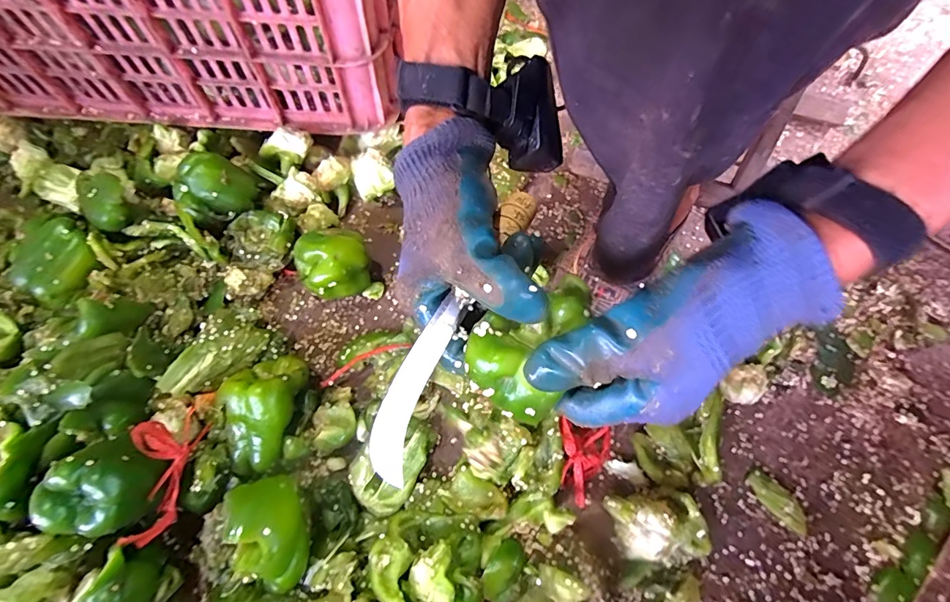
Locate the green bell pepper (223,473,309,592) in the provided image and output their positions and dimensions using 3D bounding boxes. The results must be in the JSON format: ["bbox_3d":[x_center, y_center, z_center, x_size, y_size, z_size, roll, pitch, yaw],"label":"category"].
[{"bbox_3d":[-0.155,0.177,0.346,0.050,0.051,0.079,-23,63,-7],"label":"green bell pepper"}]

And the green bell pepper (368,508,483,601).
[{"bbox_3d":[-0.038,0.204,0.345,0.082,0.041,0.086,5,63,7],"label":"green bell pepper"}]

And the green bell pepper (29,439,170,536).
[{"bbox_3d":[-0.279,0.138,0.336,0.062,0.051,0.064,0,65,-1],"label":"green bell pepper"}]

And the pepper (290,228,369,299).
[{"bbox_3d":[-0.144,-0.034,0.467,0.072,0.070,0.067,-32,64,-12],"label":"pepper"}]

